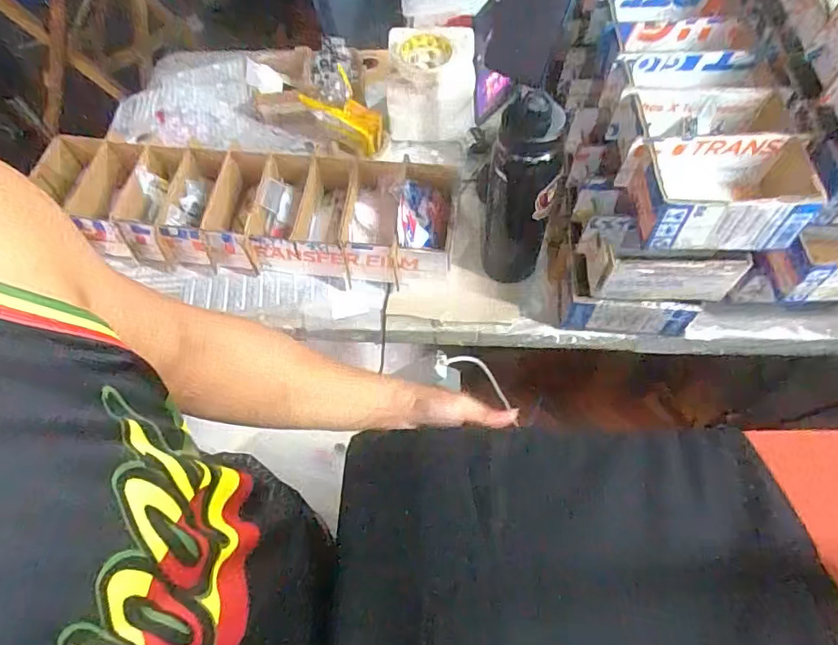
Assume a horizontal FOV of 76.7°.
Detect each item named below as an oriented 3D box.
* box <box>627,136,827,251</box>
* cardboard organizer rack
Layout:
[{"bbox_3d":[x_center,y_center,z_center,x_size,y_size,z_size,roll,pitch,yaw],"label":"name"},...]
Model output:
[{"bbox_3d":[0.328,-0.132,0.556,0.179,0.077,0.096,1,61,2],"label":"box"},{"bbox_3d":[-0.224,-0.160,0.772,0.534,0.078,0.164,5,61,5],"label":"cardboard organizer rack"}]

